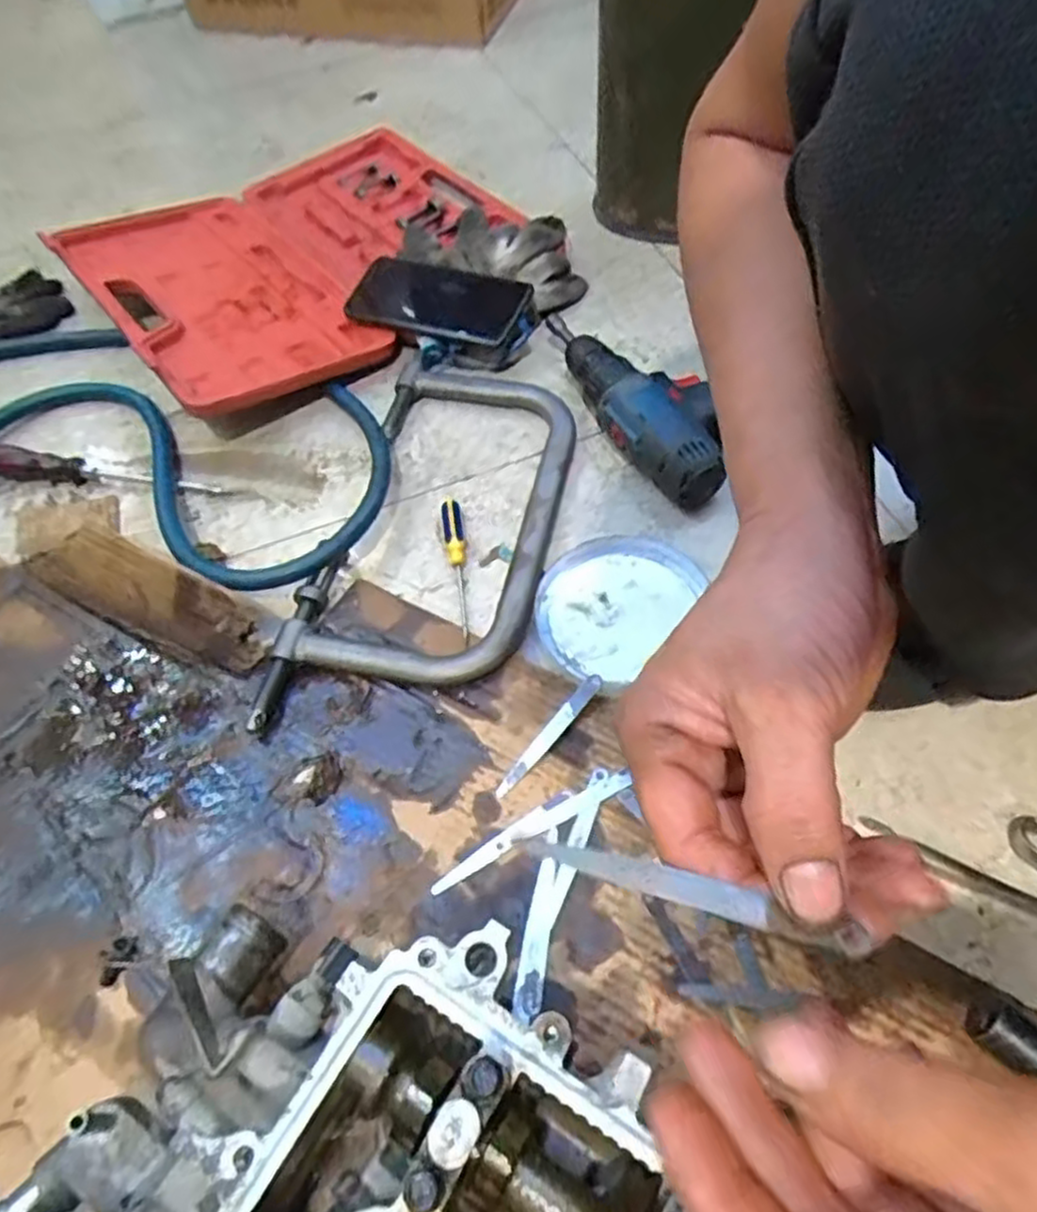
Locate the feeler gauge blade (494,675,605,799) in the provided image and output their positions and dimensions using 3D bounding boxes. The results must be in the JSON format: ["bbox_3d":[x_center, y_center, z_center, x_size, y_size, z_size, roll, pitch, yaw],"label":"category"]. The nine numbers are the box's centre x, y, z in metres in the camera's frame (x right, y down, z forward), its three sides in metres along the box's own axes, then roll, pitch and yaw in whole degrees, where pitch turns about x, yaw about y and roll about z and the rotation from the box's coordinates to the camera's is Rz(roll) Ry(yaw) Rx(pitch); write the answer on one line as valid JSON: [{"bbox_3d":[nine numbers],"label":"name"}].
[{"bbox_3d":[0.019,0.081,0.471,0.010,0.004,0.096,41,77,9],"label":"feeler gauge blade"}]

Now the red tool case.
[{"bbox_3d":[-0.205,-0.360,0.738,0.406,0.060,0.337,-36,63,-17],"label":"red tool case"}]

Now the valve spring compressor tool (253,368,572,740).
[{"bbox_3d":[-0.058,-0.062,0.566,0.166,0.040,0.335,8,59,9],"label":"valve spring compressor tool"}]

